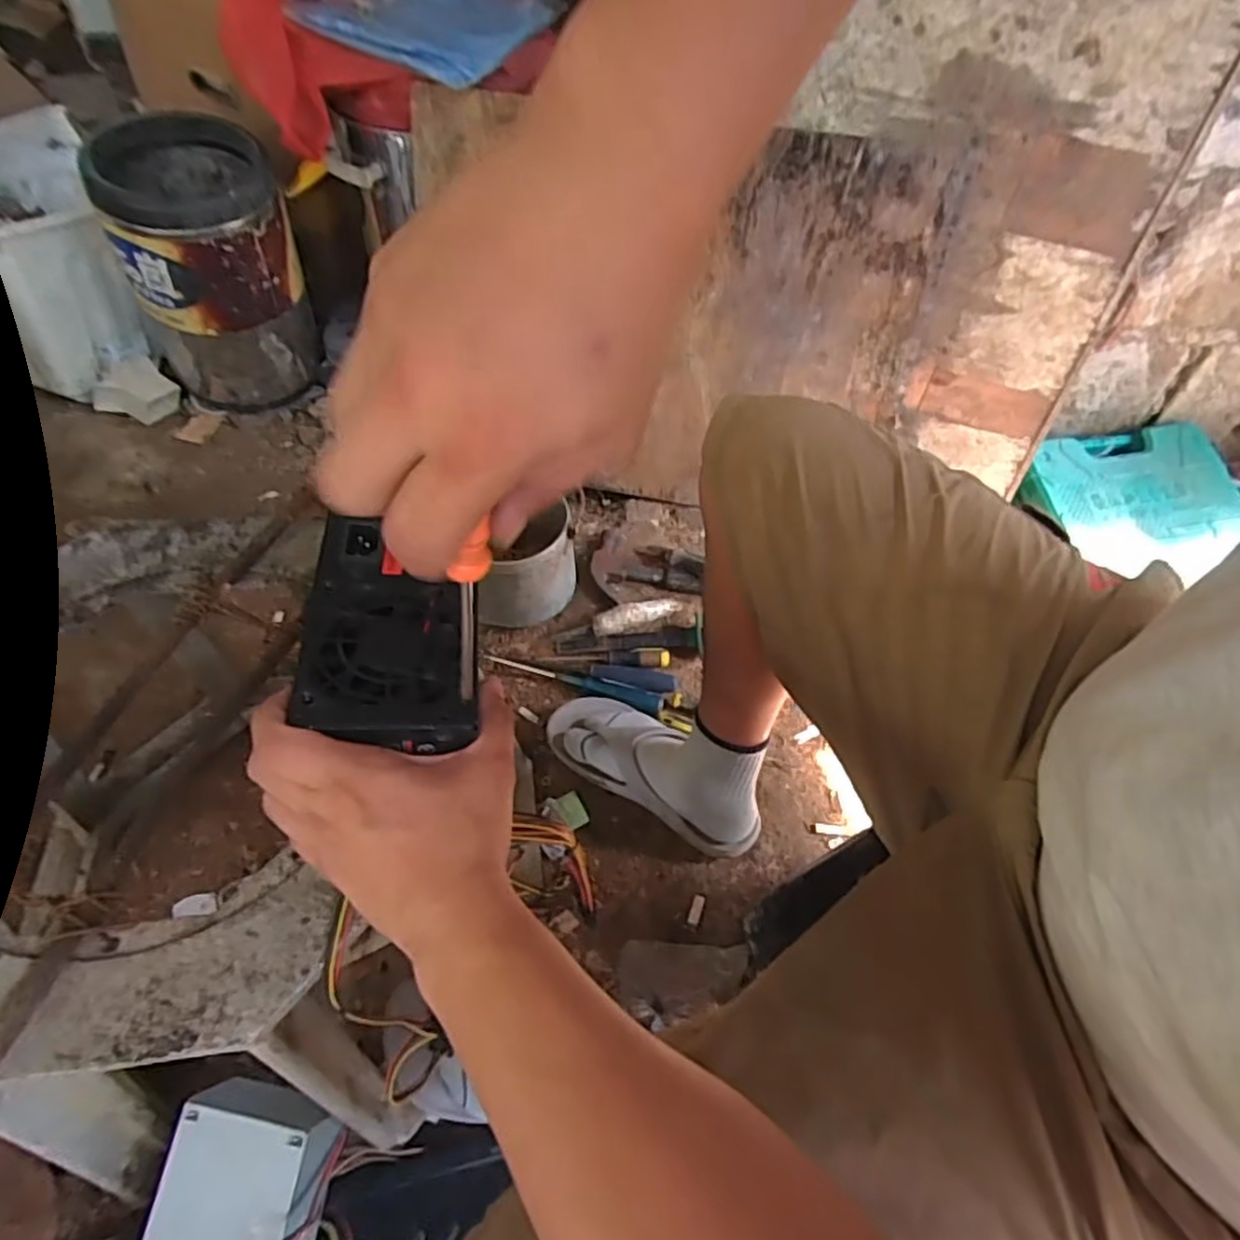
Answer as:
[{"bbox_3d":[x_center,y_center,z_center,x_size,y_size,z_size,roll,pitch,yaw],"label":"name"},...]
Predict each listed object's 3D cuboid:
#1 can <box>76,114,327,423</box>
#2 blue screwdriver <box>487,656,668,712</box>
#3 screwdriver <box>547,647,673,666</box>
[{"bbox_3d":[-0.633,-0.538,1.103,0.247,0.343,0.244,-24,60,-19],"label":"can"},{"bbox_3d":[-0.061,0.080,0.911,0.241,0.019,0.022,16,56,7],"label":"blue screwdriver"},{"bbox_3d":[-0.015,0.051,0.924,0.162,0.025,0.026,1,55,-3],"label":"screwdriver"}]

